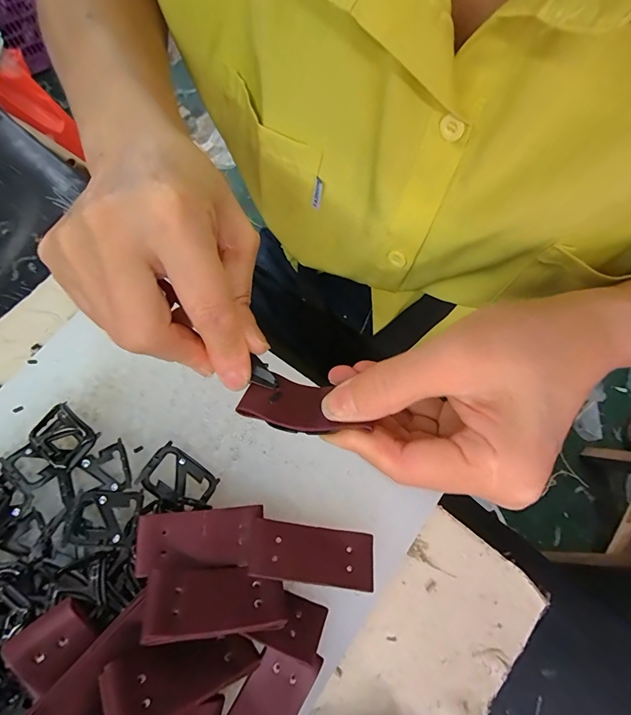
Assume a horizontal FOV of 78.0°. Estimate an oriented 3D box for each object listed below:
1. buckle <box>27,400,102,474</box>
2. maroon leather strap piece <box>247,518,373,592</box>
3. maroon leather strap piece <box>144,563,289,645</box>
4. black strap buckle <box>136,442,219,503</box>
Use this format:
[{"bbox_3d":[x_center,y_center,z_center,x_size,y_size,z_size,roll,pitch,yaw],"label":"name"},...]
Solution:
[{"bbox_3d":[-0.149,0.046,0.230,0.038,0.012,0.026,31,73,11],"label":"buckle"},{"bbox_3d":[-0.002,0.101,0.199,0.063,0.004,0.026,10,54,-4],"label":"maroon leather strap piece"},{"bbox_3d":[-0.045,0.113,0.182,0.062,0.004,0.029,8,38,-21],"label":"maroon leather strap piece"},{"bbox_3d":[-0.077,0.070,0.220,0.039,0.009,0.027,33,73,12],"label":"black strap buckle"}]

